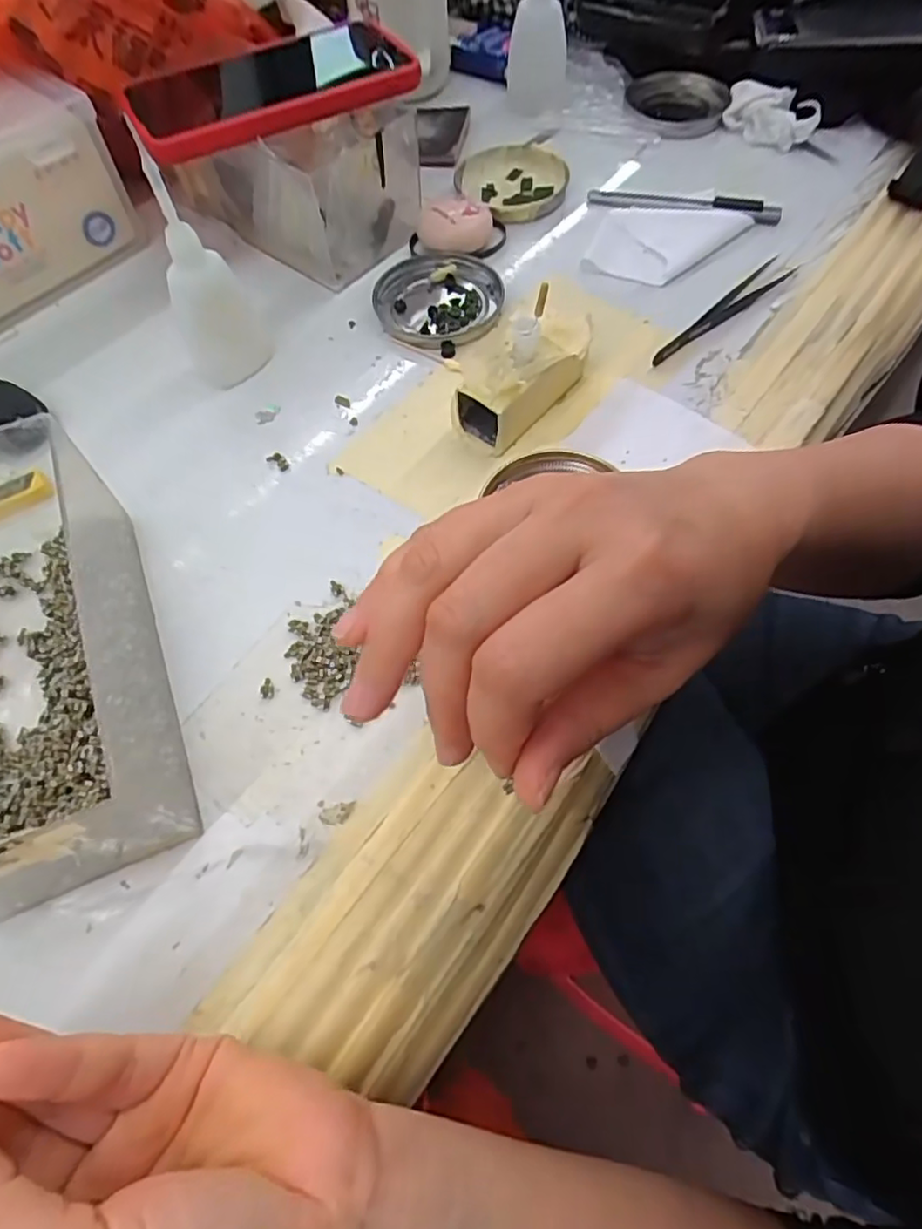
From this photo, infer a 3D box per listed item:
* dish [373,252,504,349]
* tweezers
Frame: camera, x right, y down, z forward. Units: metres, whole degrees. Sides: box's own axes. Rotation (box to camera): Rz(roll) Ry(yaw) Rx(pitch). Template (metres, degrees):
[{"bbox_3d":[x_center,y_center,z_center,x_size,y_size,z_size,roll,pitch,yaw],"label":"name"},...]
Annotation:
[{"bbox_3d":[-0.015,-0.196,0.394,0.078,0.009,0.078,-1,63,1],"label":"dish"},{"bbox_3d":[0.161,-0.182,0.379,0.125,0.008,0.016,-41,69,-18],"label":"tweezers"}]

